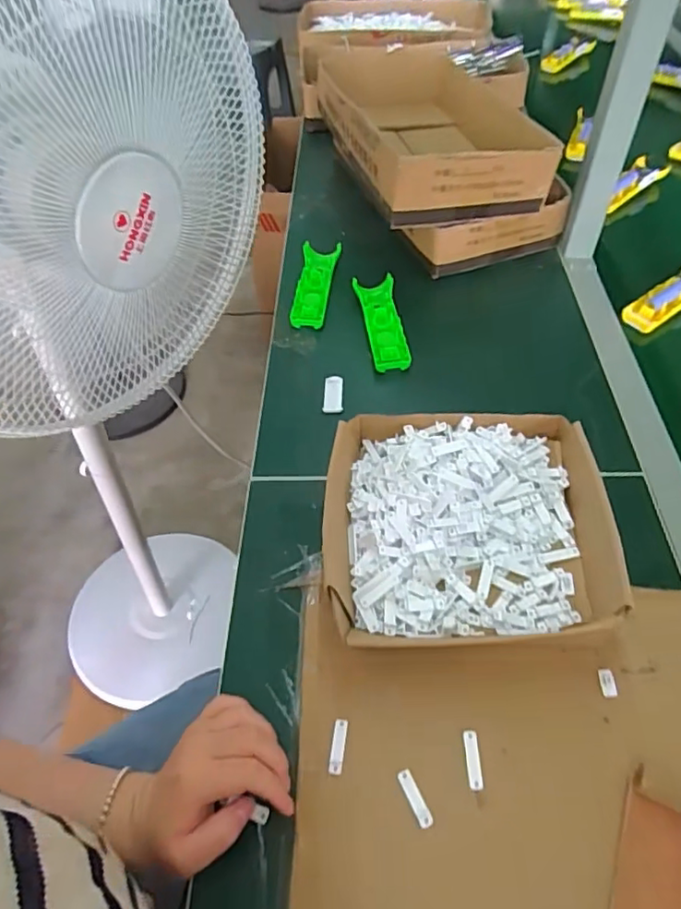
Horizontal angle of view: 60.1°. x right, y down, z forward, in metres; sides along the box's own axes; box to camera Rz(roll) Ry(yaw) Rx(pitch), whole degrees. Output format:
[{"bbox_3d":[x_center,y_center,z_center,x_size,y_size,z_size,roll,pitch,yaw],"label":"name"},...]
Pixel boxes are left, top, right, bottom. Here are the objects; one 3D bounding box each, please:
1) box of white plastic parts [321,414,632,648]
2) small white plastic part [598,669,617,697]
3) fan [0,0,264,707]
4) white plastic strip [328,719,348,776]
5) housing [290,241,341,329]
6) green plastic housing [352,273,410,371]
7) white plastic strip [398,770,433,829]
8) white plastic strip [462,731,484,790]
[{"bbox_3d":[0.118,0.059,0.533,0.252,0.052,0.221,-5,50,1],"label":"box of white plastic parts"},{"bbox_3d":[0.209,0.179,0.462,0.010,0.006,0.021,-3,50,3],"label":"small white plastic part"},{"bbox_3d":[-0.311,-0.027,0.779,0.423,1.074,0.388,23,55,19],"label":"fan"},{"bbox_3d":[-0.002,0.219,0.442,0.010,0.005,0.038,5,51,9],"label":"white plastic strip"},{"bbox_3d":[-0.036,-0.230,0.797,0.049,0.025,0.155,6,51,6],"label":"housing"},{"bbox_3d":[0.052,-0.168,0.741,0.049,0.020,0.156,-6,51,-3],"label":"green plastic housing"},{"bbox_3d":[0.053,0.244,0.417,0.010,0.004,0.038,-22,52,-13],"label":"white plastic strip"},{"bbox_3d":[0.096,0.222,0.428,0.011,0.005,0.038,-3,50,3],"label":"white plastic strip"}]

